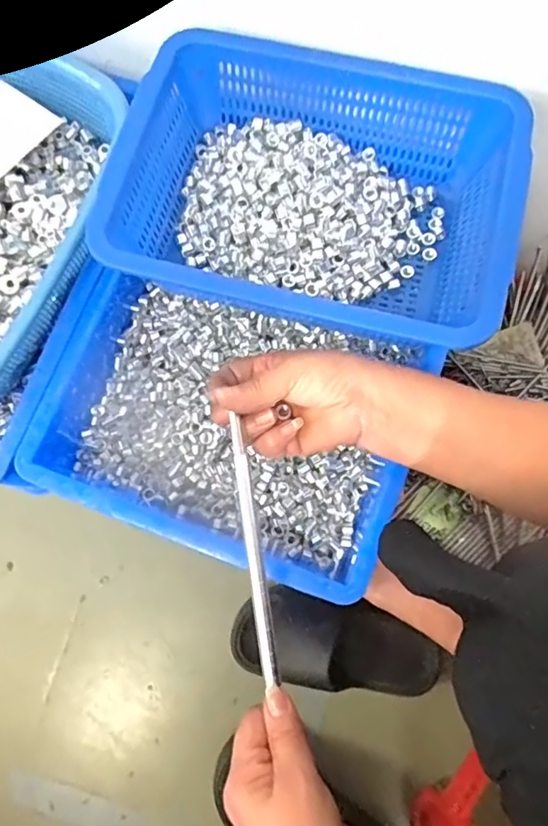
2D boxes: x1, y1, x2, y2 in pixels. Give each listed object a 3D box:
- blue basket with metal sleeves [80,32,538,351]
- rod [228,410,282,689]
[{"bbox_3d":[0.035,-0.178,0.448,0.306,0.097,0.225,15,78,4],"label":"blue basket with metal sleeves"},{"bbox_3d":[-0.015,0.097,0.374,0.010,0.007,0.180,-8,86,-3],"label":"rod"}]

